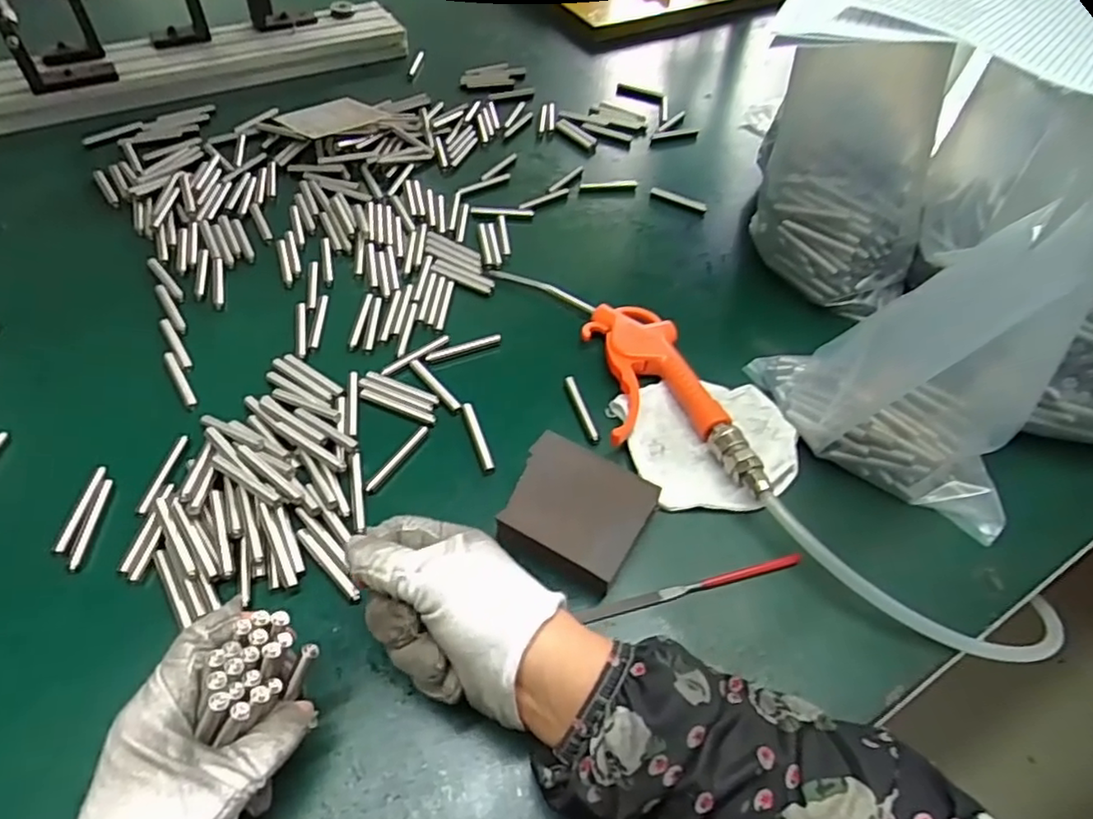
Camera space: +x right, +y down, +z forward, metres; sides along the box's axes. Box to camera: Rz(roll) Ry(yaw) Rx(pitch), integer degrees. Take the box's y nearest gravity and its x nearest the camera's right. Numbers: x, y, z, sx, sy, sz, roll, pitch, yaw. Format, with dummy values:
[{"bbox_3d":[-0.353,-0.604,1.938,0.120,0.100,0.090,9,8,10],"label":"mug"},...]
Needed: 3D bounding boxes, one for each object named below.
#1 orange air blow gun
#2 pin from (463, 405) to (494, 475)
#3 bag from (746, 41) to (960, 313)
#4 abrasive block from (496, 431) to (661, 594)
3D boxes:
[{"bbox_3d":[0.059,-0.036,0.467,0.090,0.023,0.263,-19,54,-18],"label":"orange air blow gun"},{"bbox_3d":[-0.046,0.019,0.431,0.007,0.009,0.055,-14,52,-14],"label":"pin"},{"bbox_3d":[0.226,-0.174,0.487,0.134,0.181,0.079,26,54,18],"label":"bag"},{"bbox_3d":[0.018,0.061,0.386,0.078,0.029,0.072,24,53,17],"label":"abrasive block"}]

